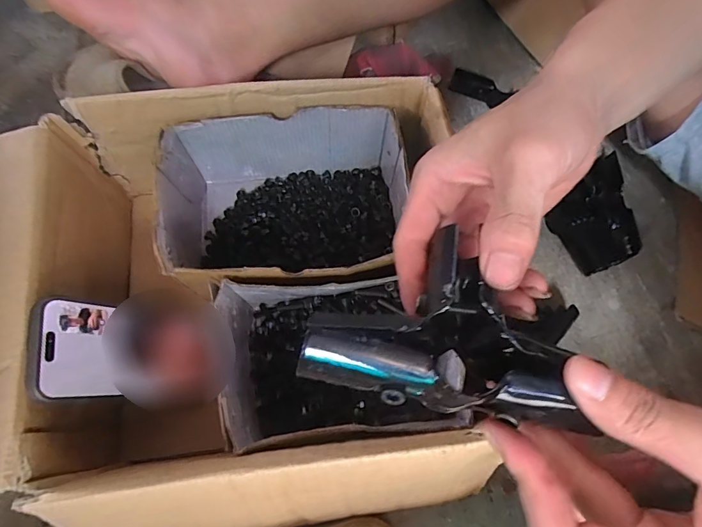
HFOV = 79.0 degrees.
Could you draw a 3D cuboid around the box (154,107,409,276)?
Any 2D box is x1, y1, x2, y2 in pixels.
[{"bbox_3d":[-0.061,-0.050,0.399,0.215,0.099,0.145,-6,70,-5],"label":"box"}]

